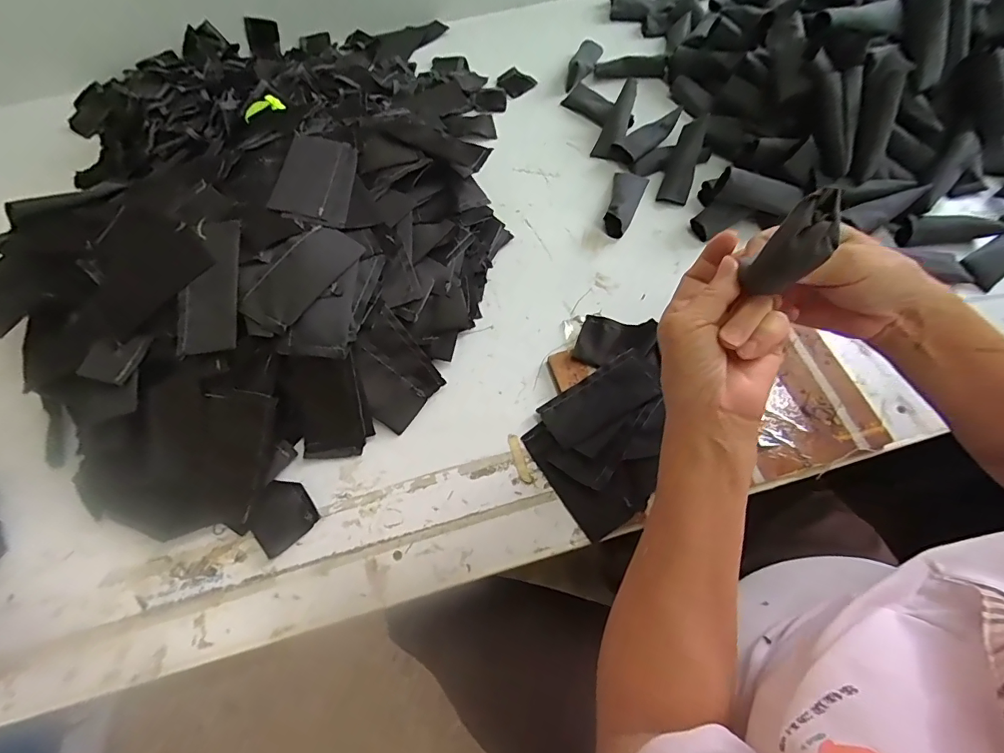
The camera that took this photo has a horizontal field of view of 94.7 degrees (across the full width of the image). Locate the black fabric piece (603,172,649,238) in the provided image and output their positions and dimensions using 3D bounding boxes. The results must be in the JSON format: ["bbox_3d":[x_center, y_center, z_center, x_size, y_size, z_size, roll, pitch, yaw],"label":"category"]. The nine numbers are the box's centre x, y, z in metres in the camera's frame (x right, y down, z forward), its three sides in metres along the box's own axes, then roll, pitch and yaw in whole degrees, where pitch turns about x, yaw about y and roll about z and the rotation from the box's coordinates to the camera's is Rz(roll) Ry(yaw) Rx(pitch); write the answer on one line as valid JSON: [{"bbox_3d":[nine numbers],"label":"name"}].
[{"bbox_3d":[0.148,-0.218,0.560,0.040,0.030,0.104,18,66,11],"label":"black fabric piece"}]

